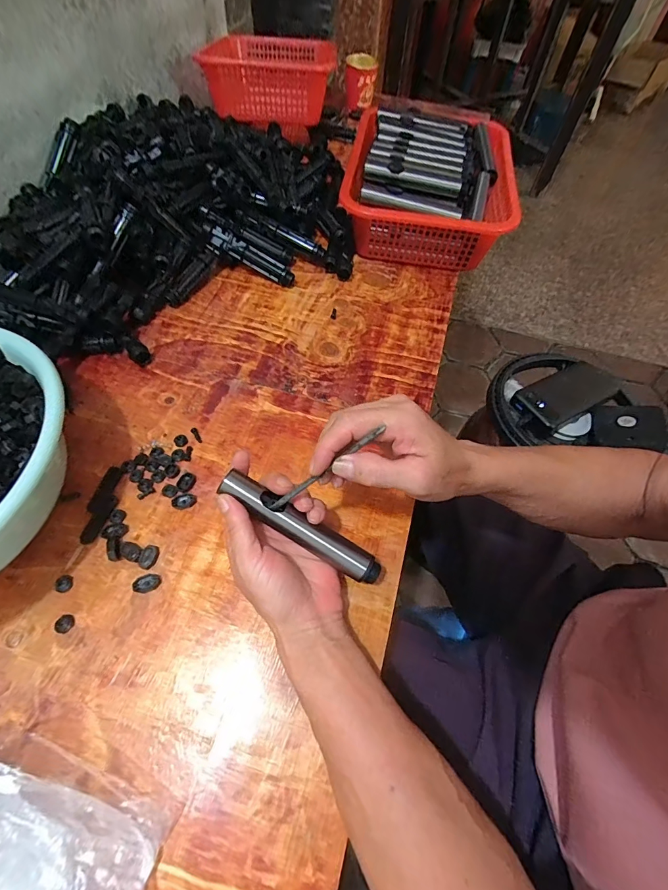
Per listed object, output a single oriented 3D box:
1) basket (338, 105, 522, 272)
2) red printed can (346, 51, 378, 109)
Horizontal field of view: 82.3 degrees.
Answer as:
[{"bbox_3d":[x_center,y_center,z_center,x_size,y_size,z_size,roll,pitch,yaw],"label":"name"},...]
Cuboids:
[{"bbox_3d":[0.153,-0.408,0.615,0.247,0.111,0.302,13,61,5],"label":"basket"},{"bbox_3d":[0.057,-0.766,0.811,0.067,0.079,0.068,2,60,-1],"label":"red printed can"}]

